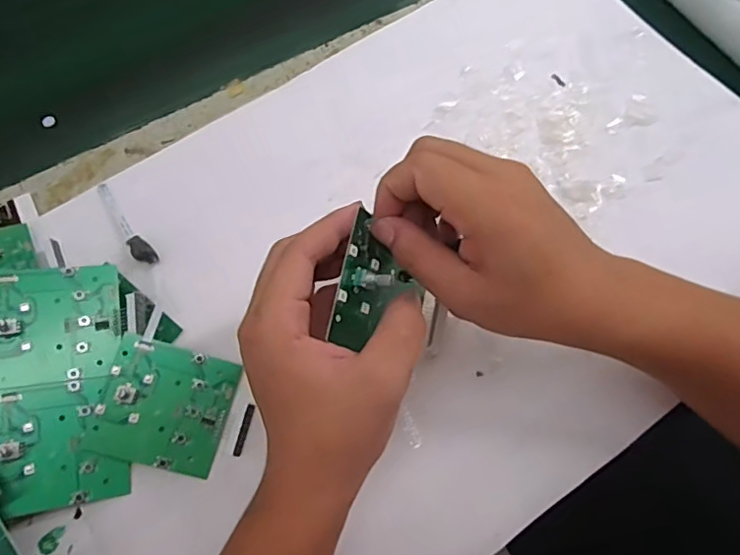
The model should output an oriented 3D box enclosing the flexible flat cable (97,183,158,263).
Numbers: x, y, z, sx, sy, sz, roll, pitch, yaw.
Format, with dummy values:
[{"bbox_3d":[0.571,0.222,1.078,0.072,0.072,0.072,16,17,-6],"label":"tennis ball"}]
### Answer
[{"bbox_3d":[-0.183,-0.040,0.409,0.014,0.006,0.081,-38,75,-11],"label":"flexible flat cable"}]

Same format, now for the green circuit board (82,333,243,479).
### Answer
[{"bbox_3d":[-0.132,0.083,0.360,0.077,0.010,0.076,18,72,-11],"label":"green circuit board"}]

